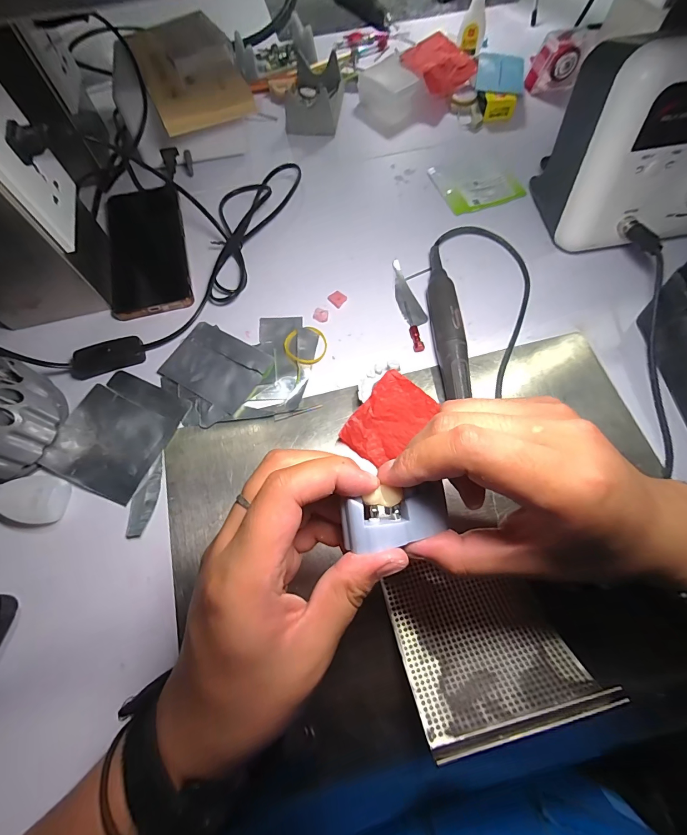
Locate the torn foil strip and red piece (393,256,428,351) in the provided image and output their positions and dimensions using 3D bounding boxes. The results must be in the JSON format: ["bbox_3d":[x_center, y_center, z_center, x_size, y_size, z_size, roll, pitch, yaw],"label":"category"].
[{"bbox_3d":[0.067,-0.113,0.364,0.022,0.008,0.104,-12,69,-4],"label":"torn foil strip and red piece"}]

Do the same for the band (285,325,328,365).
[{"bbox_3d":[-0.036,-0.069,0.349,0.040,0.004,0.041,0,69,1],"label":"band"}]

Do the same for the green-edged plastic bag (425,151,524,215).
[{"bbox_3d":[0.157,-0.281,0.433,0.096,0.006,0.089,-18,69,-6],"label":"green-edged plastic bag"}]

